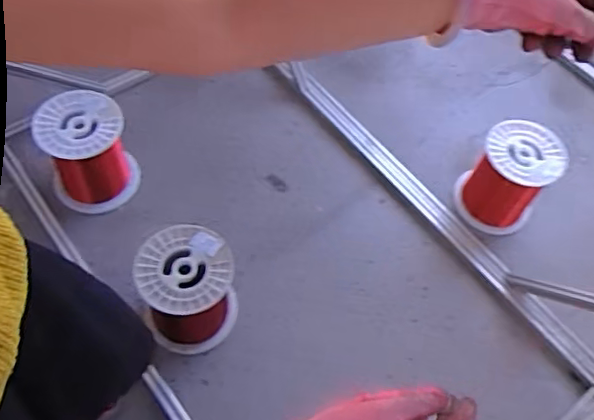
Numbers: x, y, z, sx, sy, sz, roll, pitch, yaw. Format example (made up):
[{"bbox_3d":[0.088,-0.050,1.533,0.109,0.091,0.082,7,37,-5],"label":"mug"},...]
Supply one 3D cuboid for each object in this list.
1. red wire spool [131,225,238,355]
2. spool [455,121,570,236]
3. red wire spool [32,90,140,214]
[{"bbox_3d":[-0.239,0.181,1.292,0.194,0.228,0.199,3,59,-5],"label":"red wire spool"},{"bbox_3d":[0.553,-0.089,1.522,0.214,0.226,0.197,3,59,-5],"label":"spool"},{"bbox_3d":[-0.520,-0.138,1.454,0.204,0.234,0.202,3,59,-5],"label":"red wire spool"}]

